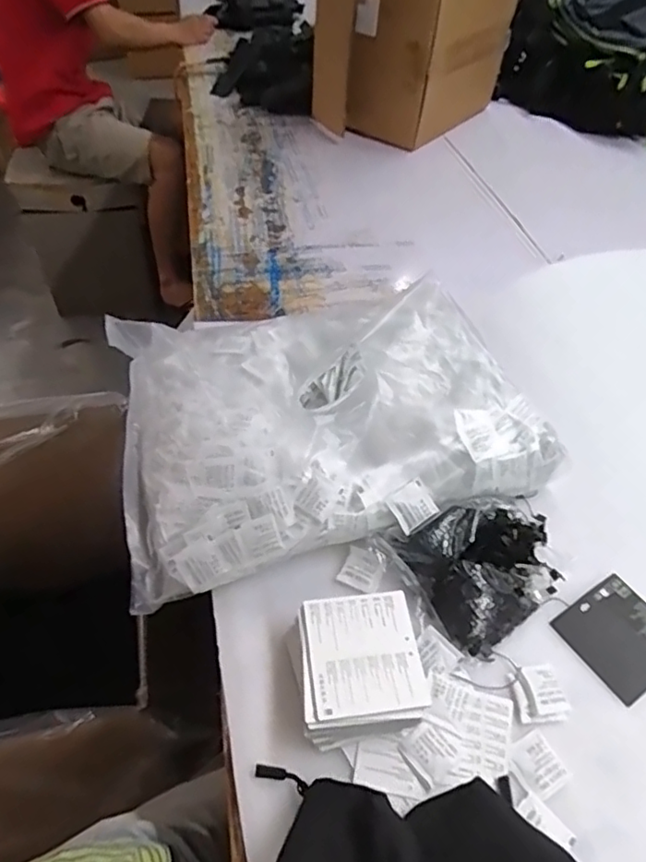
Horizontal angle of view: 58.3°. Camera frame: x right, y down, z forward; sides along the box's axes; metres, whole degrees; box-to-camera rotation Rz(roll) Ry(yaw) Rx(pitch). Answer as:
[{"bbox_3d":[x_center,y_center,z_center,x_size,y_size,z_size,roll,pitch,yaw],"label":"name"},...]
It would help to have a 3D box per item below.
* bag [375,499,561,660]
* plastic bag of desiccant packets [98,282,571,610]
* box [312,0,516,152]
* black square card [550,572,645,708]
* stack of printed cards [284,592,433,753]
[{"bbox_3d":[0.148,0.117,0.551,0.142,0.054,0.133,-28,54,-27],"label":"bag"},{"bbox_3d":[-0.003,-0.019,0.658,0.438,0.098,0.340,-9,47,-12],"label":"plastic bag of desiccant packets"},{"bbox_3d":[0.215,-0.909,1.339,0.295,0.347,0.437,33,53,25],"label":"box"},{"bbox_3d":[0.273,0.186,0.531,0.091,0.007,0.087,-28,55,-21],"label":"black square card"},{"bbox_3d":[0.029,0.194,0.483,0.105,0.035,0.107,-8,47,-10],"label":"stack of printed cards"}]

